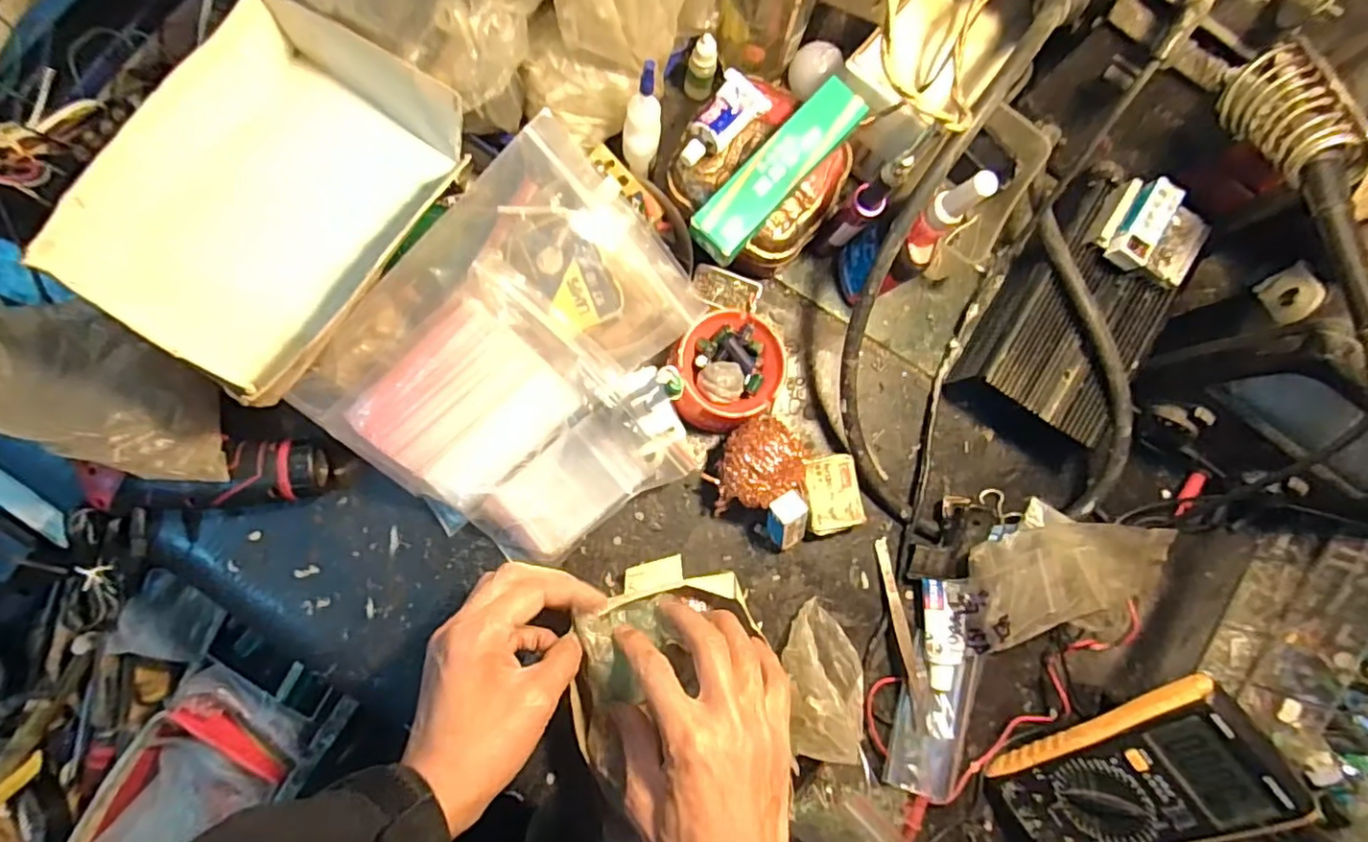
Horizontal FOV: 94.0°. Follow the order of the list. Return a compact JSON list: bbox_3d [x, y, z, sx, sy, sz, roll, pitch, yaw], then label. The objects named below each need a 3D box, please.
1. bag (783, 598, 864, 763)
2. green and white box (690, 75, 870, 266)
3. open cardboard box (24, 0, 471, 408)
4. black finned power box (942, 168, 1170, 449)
[{"bbox_3d":[0.098,0.183,0.450,0.047,0.034,0.102,2,59,-6],"label":"bag"},{"bbox_3d":[0.062,-0.167,0.424,0.036,0.018,0.144,42,83,-2],"label":"green and white box"},{"bbox_3d":[-0.231,-0.126,0.363,0.138,0.069,0.203,37,83,-3],"label":"open cardboard box"},{"bbox_3d":[0.294,-0.085,0.495,0.107,0.066,0.189,27,84,-4],"label":"black finned power box"}]

